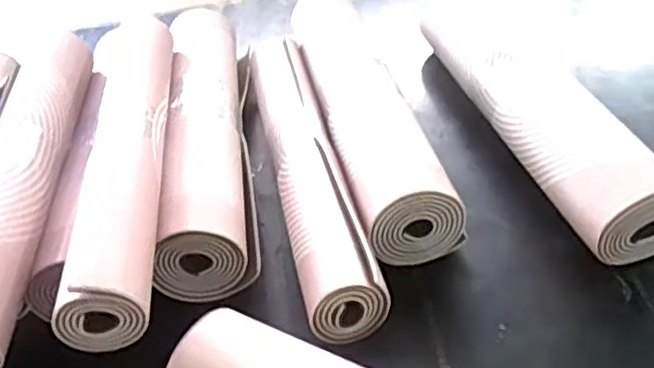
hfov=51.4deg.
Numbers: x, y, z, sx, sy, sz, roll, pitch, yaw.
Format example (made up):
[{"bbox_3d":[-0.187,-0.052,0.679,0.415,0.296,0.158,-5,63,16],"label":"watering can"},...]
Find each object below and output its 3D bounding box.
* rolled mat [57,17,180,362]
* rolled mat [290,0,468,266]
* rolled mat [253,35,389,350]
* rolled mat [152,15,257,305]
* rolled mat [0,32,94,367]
[{"bbox_3d":[-0.219,-0.049,0.747,0.083,0.059,0.514,-10,40,-3],"label":"rolled mat"},{"bbox_3d":[0.039,-0.110,0.891,0.112,0.087,0.545,-11,40,-4],"label":"rolled mat"},{"bbox_3d":[-0.028,-0.027,0.819,0.078,0.081,0.506,-12,40,-5],"label":"rolled mat"},{"bbox_3d":[-0.146,-0.072,0.854,0.086,0.086,0.489,-9,40,-2],"label":"rolled mat"},{"bbox_3d":[-0.335,-0.019,0.744,0.085,0.070,0.501,-7,40,2],"label":"rolled mat"}]

